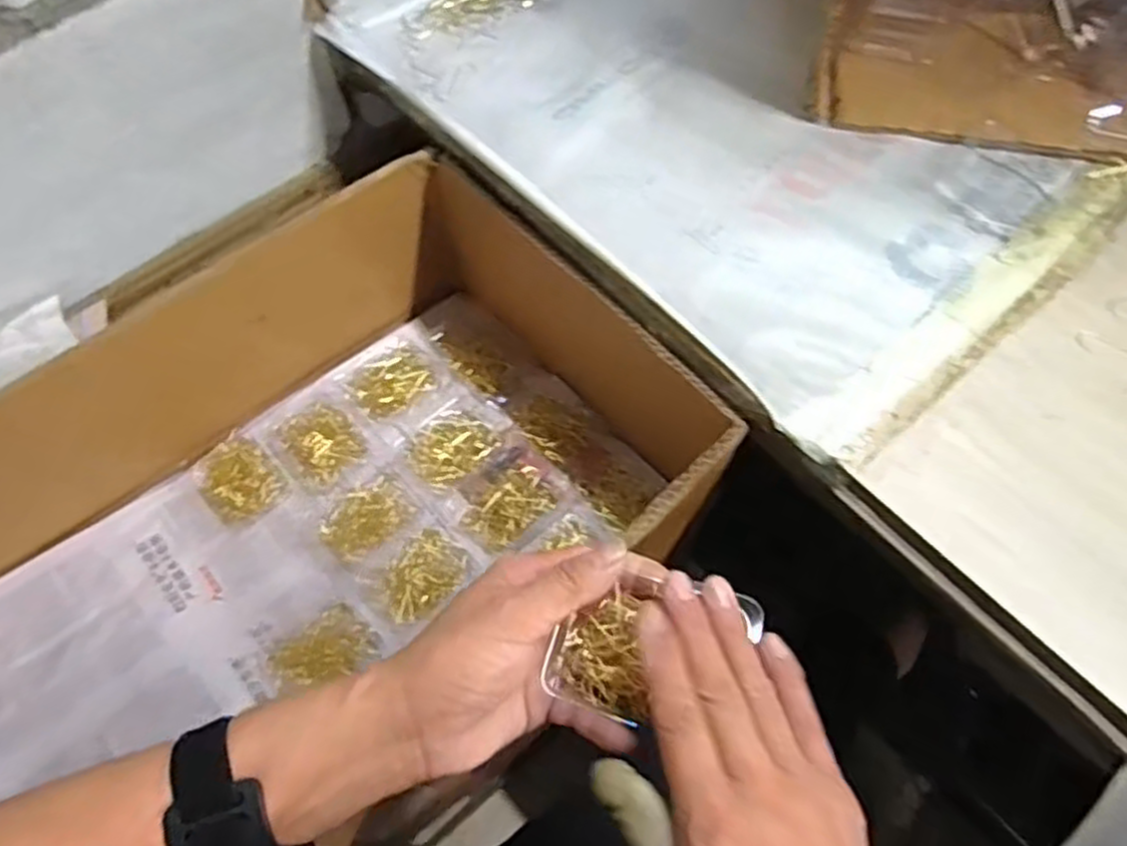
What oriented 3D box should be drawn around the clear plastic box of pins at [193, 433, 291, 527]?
[{"bbox_3d":[-0.252,0.043,0.607,0.055,0.010,0.069,-40,69,-16],"label":"clear plastic box of pins"}]

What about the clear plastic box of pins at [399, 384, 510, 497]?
[{"bbox_3d":[-0.089,0.014,0.627,0.068,0.013,0.078,36,70,18],"label":"clear plastic box of pins"}]

